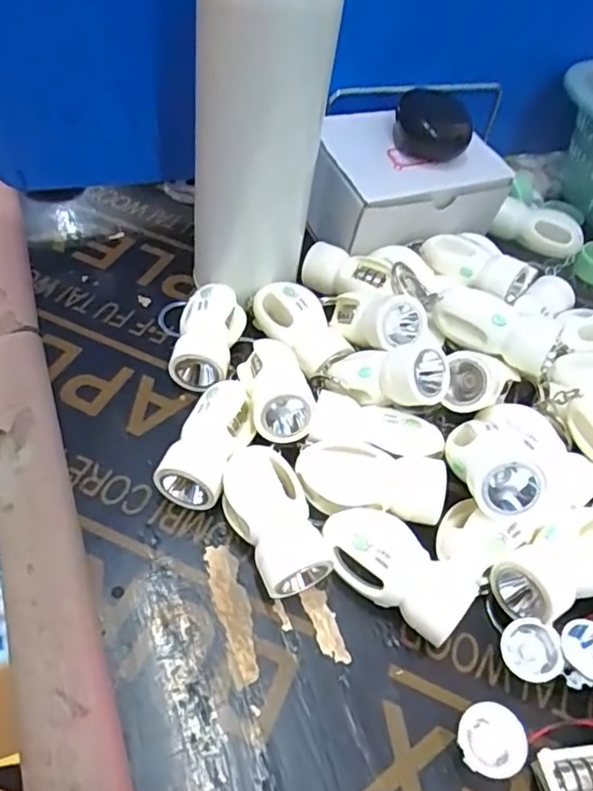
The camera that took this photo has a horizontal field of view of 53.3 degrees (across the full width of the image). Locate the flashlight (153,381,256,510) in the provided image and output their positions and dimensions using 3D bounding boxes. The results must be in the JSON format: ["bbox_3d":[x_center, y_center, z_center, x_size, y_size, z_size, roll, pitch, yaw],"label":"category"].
[{"bbox_3d":[-0.038,0.023,0.280,0.028,0.025,0.061,22,50,9],"label":"flashlight"}]

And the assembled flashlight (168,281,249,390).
[{"bbox_3d":[-0.048,-0.032,0.322,0.029,0.026,0.057,13,50,2],"label":"assembled flashlight"}]

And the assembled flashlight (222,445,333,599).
[{"bbox_3d":[-0.011,0.054,0.263,0.034,0.023,0.064,-12,53,-19],"label":"assembled flashlight"}]

